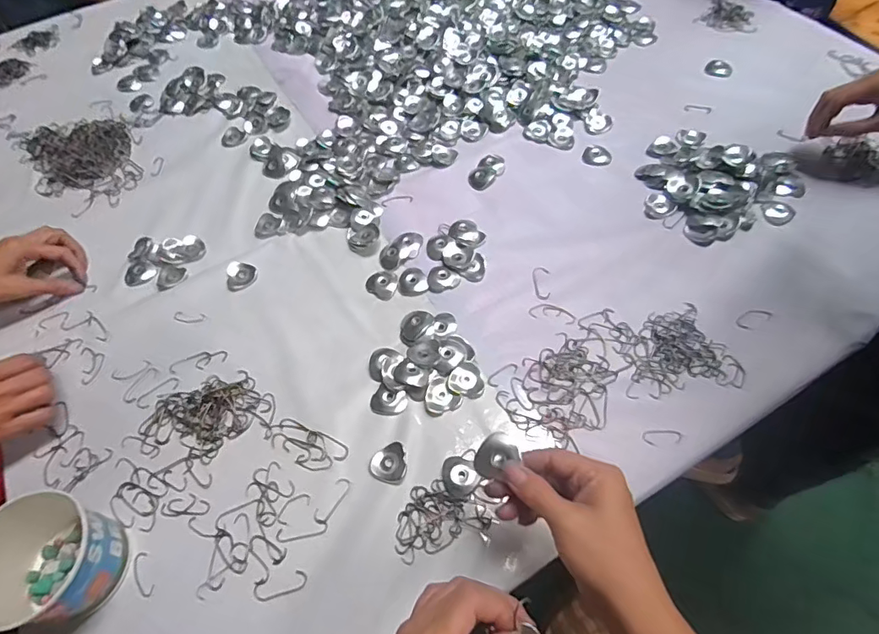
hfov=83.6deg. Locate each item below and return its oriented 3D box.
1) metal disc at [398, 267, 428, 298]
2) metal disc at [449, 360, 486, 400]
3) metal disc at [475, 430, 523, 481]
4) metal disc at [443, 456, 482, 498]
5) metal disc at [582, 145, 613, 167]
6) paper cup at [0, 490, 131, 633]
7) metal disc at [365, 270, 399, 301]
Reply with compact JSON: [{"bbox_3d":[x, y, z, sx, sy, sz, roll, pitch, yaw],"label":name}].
[{"bbox_3d":[-0.031,-0.041,0.559,0.033,0.004,0.035,-2,60,3],"label":"metal disc"},{"bbox_3d":[0.029,0.064,0.497,0.036,0.006,0.034,-2,60,3],"label":"metal disc"},{"bbox_3d":[0.040,0.100,0.353,0.034,0.006,0.027,-45,71,-5],"label":"metal disc"},{"bbox_3d":[0.018,0.146,0.445,0.036,0.004,0.033,-6,64,13],"label":"metal disc"},{"bbox_3d":[0.209,-0.215,0.648,0.037,0.004,0.036,-2,60,3],"label":"metal disc"},{"bbox_3d":[-0.314,0.195,0.401,0.091,0.077,0.093,-2,60,3],"label":"paper cup"},{"bbox_3d":[-0.065,-0.038,0.563,0.035,0.006,0.035,-2,60,3],"label":"metal disc"}]

